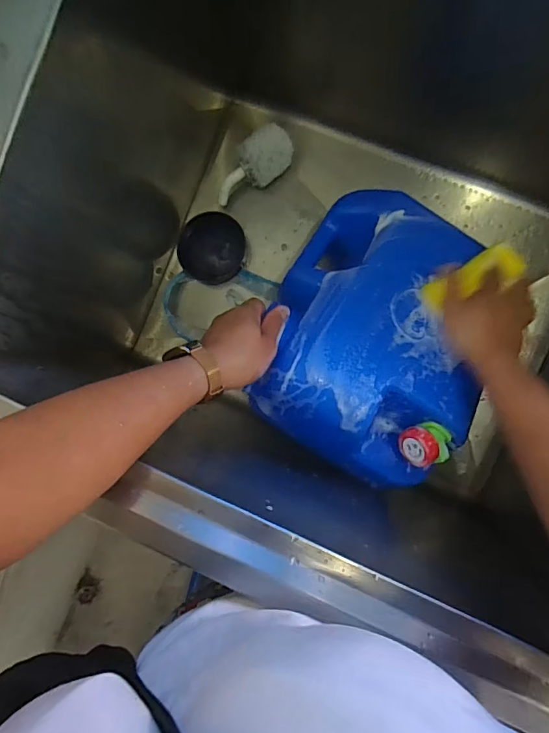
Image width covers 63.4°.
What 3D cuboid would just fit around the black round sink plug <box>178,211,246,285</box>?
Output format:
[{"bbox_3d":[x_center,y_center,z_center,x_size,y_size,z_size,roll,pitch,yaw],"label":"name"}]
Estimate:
[{"bbox_3d":[-0.099,-0.188,0.705,0.101,0.023,0.109,0,93,7],"label":"black round sink plug"}]

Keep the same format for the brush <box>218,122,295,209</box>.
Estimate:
[{"bbox_3d":[-0.032,-0.300,0.673,0.135,0.064,0.059,-40,88,7],"label":"brush"}]

